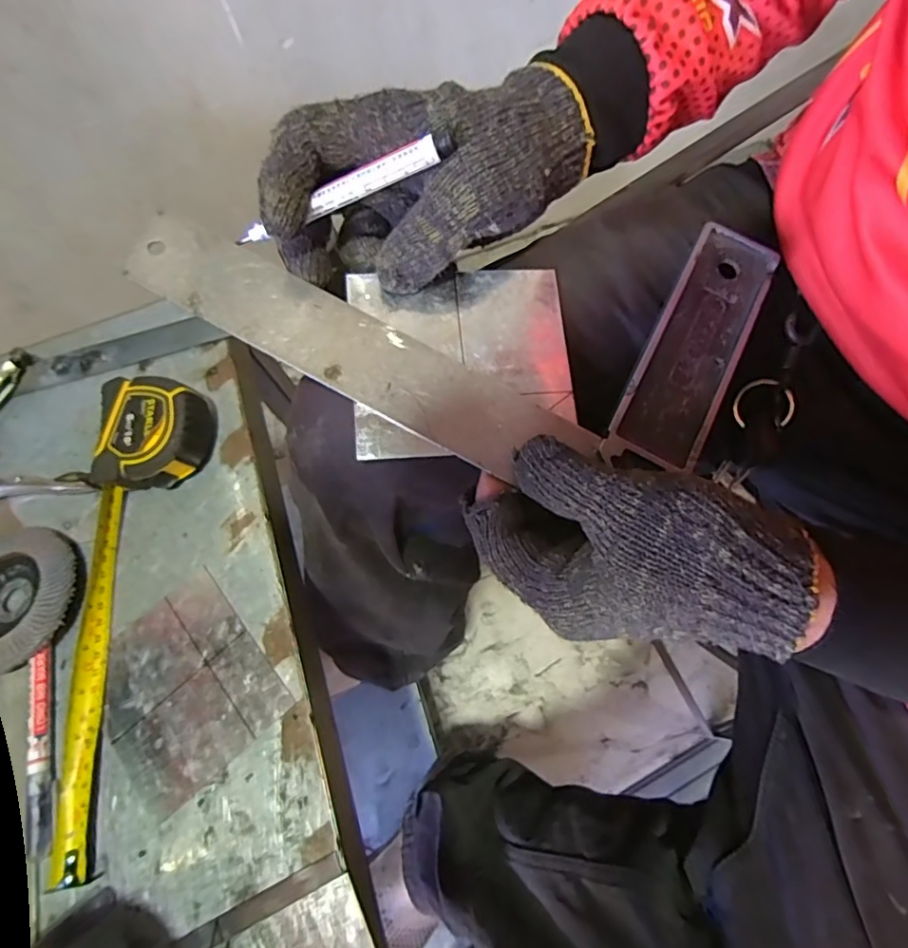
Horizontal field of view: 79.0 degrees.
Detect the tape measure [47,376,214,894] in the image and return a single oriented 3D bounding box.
[{"bbox_3d":[-0.211,0.080,0.339,0.078,0.034,0.298,3,73,2],"label":"tape measure"}]

